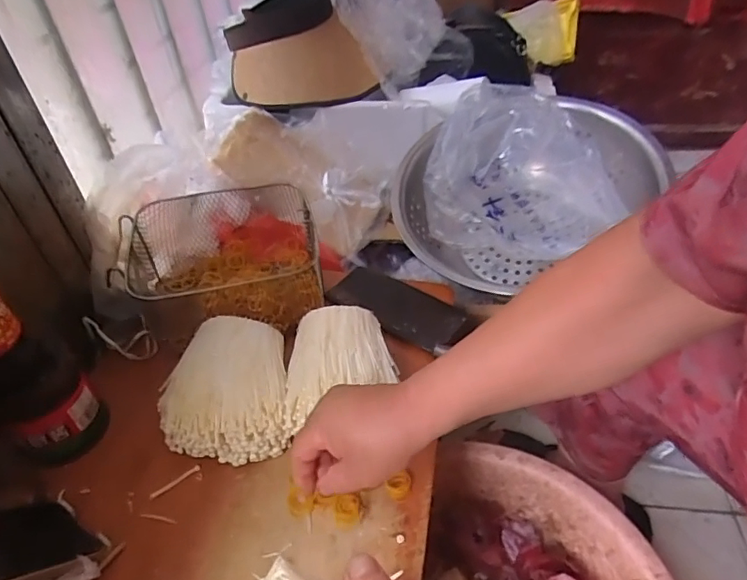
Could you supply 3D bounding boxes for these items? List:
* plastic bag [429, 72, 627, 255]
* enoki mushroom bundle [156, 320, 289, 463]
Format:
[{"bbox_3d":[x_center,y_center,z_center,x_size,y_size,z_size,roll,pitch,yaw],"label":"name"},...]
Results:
[{"bbox_3d":[0.199,-0.175,0.757,0.232,0.192,0.192,1,42,8],"label":"plastic bag"},{"bbox_3d":[-0.149,0.100,0.513,0.124,0.078,0.120,-6,42,-1],"label":"enoki mushroom bundle"}]

